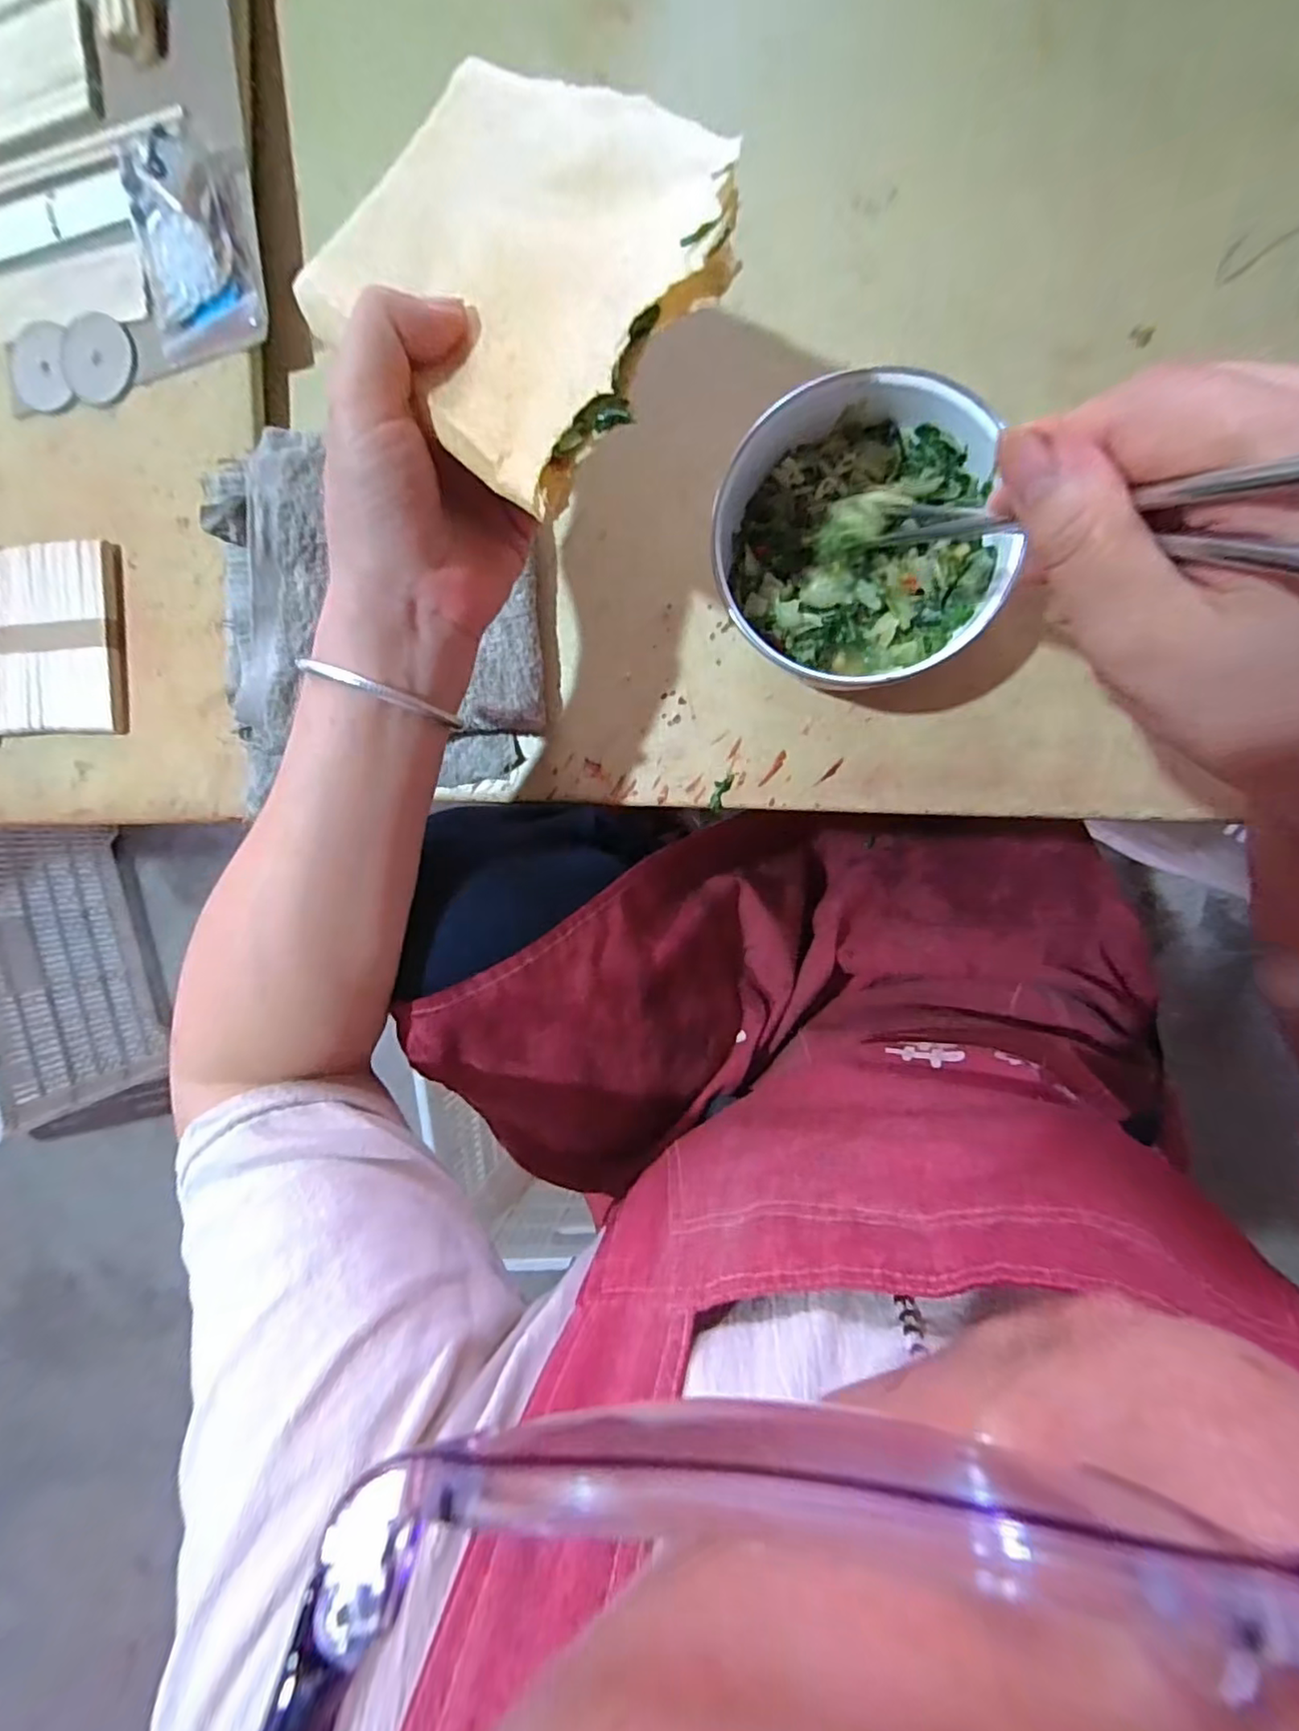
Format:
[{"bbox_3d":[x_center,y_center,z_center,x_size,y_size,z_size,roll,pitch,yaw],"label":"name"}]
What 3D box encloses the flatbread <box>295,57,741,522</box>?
[{"bbox_3d":[-0.049,-0.222,0.232,0.166,0.026,0.128,45,101,19],"label":"flatbread"}]

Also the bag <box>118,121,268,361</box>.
[{"bbox_3d":[-0.277,-0.370,0.374,0.076,0.038,0.104,-7,93,9],"label":"bag"}]

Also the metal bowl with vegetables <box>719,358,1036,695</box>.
[{"bbox_3d":[0.103,-0.158,0.322,0.136,0.064,0.142,-39,88,9],"label":"metal bowl with vegetables"}]

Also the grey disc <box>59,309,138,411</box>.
[{"bbox_3d":[-0.360,-0.330,0.405,0.058,0.004,0.049,43,99,3],"label":"grey disc"}]

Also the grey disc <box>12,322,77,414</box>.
[{"bbox_3d":[-0.403,-0.330,0.414,0.045,0.005,0.051,0,94,8],"label":"grey disc"}]

